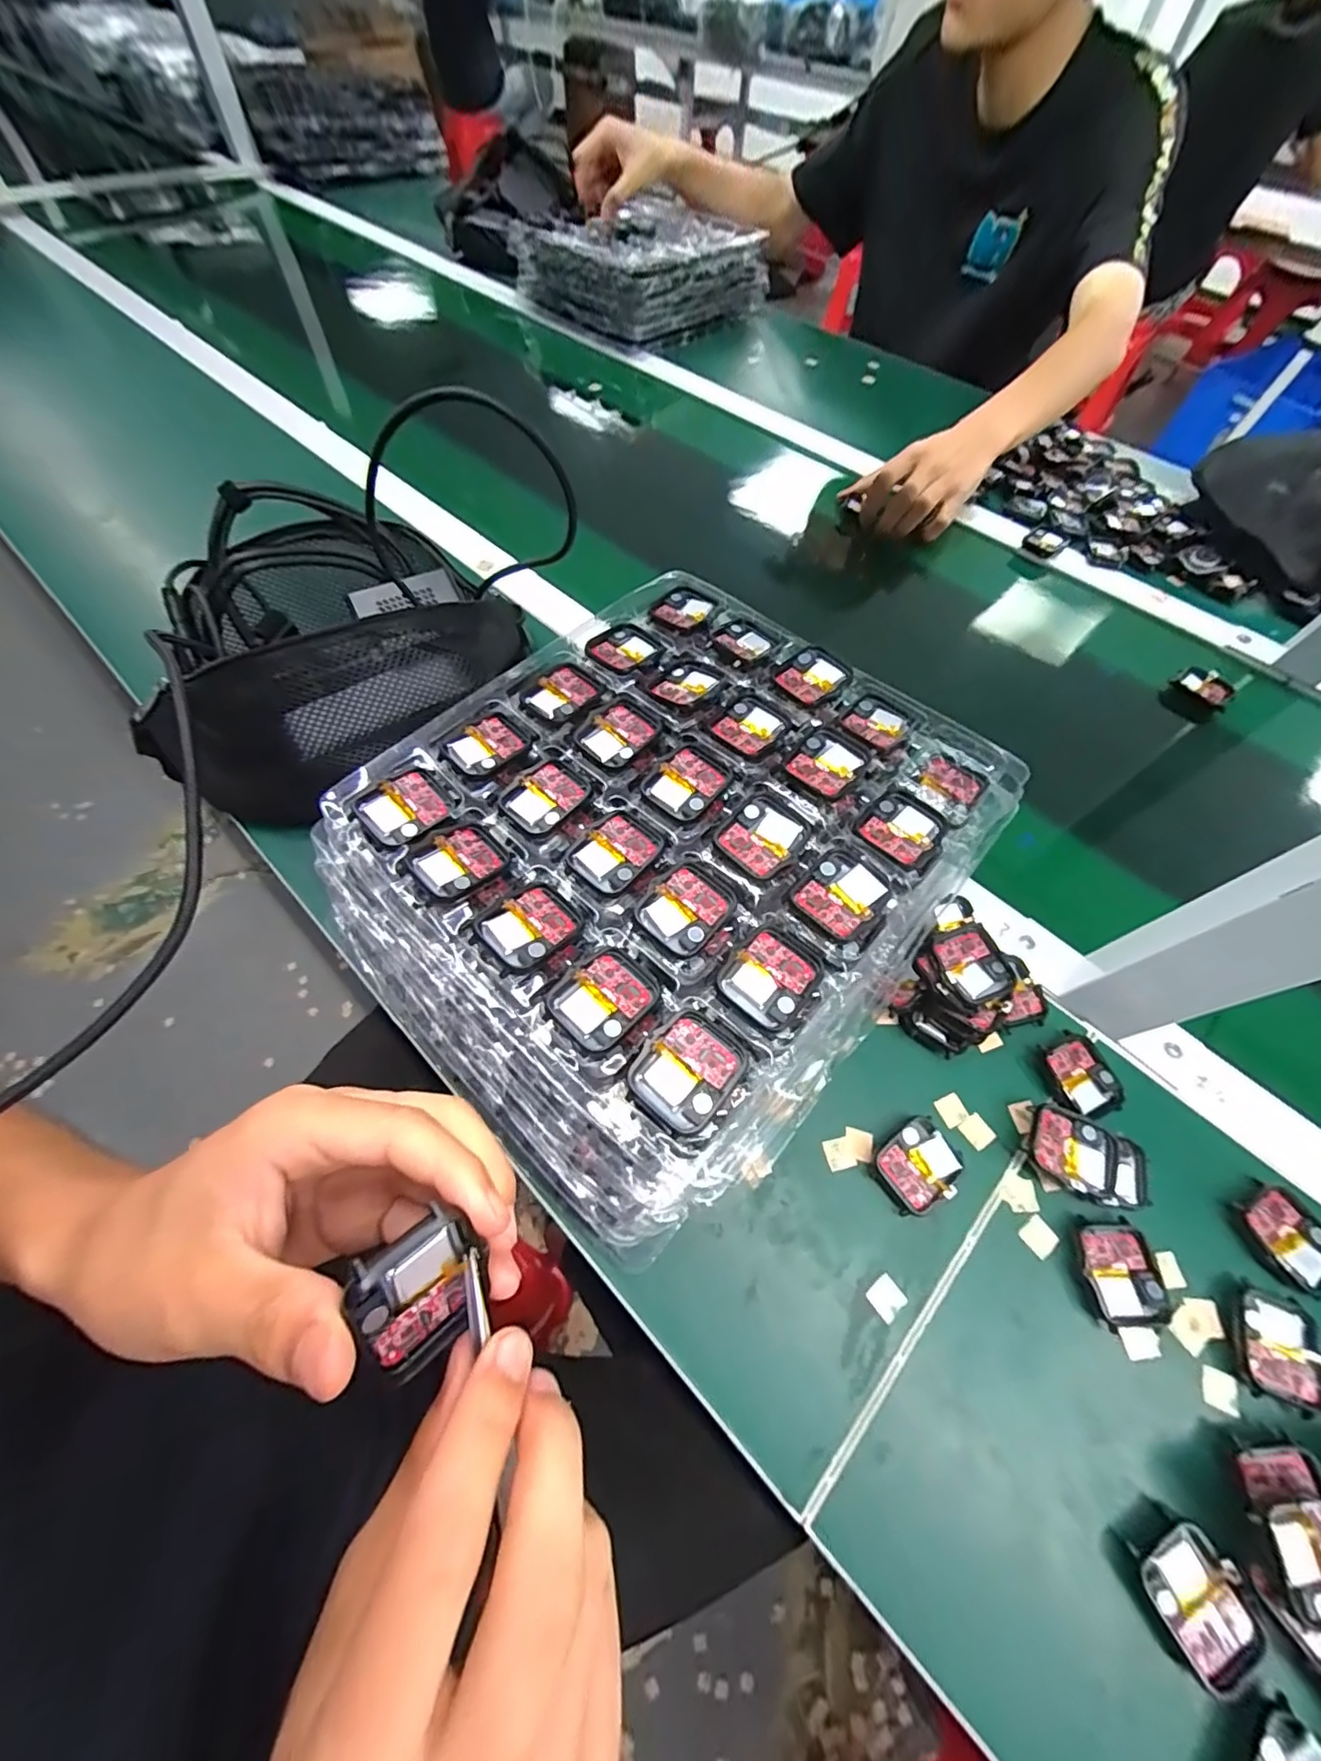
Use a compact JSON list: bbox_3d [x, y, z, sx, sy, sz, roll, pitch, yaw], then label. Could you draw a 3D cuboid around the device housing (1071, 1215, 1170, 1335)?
[{"bbox_3d":[0.234,0.201,0.287,0.037,0.008,0.047,-6,62,-6],"label":"device housing"}]

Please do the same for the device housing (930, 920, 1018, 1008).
[{"bbox_3d":[0.182,0.050,0.331,0.039,0.015,0.045,-20,64,-13],"label":"device housing"}]

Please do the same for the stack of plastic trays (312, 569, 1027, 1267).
[{"bbox_3d":[0.006,-0.017,0.326,0.274,0.087,0.324,40,67,18],"label":"stack of plastic trays"}]

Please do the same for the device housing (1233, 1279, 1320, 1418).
[{"bbox_3d":[0.304,0.229,0.274,0.038,0.009,0.046,20,63,8],"label":"device housing"}]

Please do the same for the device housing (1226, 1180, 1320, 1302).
[{"bbox_3d":[0.331,0.189,0.296,0.041,0.008,0.046,-22,65,-14],"label":"device housing"}]

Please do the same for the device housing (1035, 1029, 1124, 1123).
[{"bbox_3d":[0.247,0.117,0.331,0.041,0.008,0.045,-21,64,-13],"label":"device housing"}]

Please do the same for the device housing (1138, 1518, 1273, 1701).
[{"bbox_3d":[0.227,0.303,0.235,0.037,0.014,0.044,-23,65,-14],"label":"device housing"}]

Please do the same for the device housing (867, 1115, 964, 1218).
[{"bbox_3d":[0.141,0.156,0.308,0.046,0.011,0.039,-29,66,-17],"label":"device housing"}]

